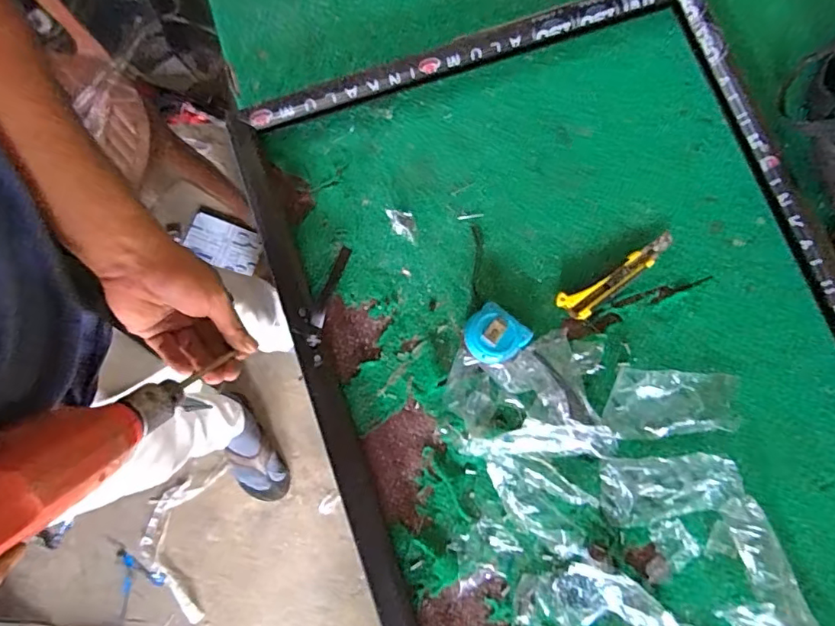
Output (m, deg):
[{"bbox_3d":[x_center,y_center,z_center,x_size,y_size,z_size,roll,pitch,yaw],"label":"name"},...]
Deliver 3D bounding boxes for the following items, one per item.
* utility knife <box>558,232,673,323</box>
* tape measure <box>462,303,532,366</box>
[{"bbox_3d":[0.255,-0.048,0.662,0.172,0.017,0.038,-33,81,-6],"label":"utility knife"},{"bbox_3d":[0.093,0.029,0.637,0.068,0.036,0.068,41,82,7],"label":"tape measure"}]

